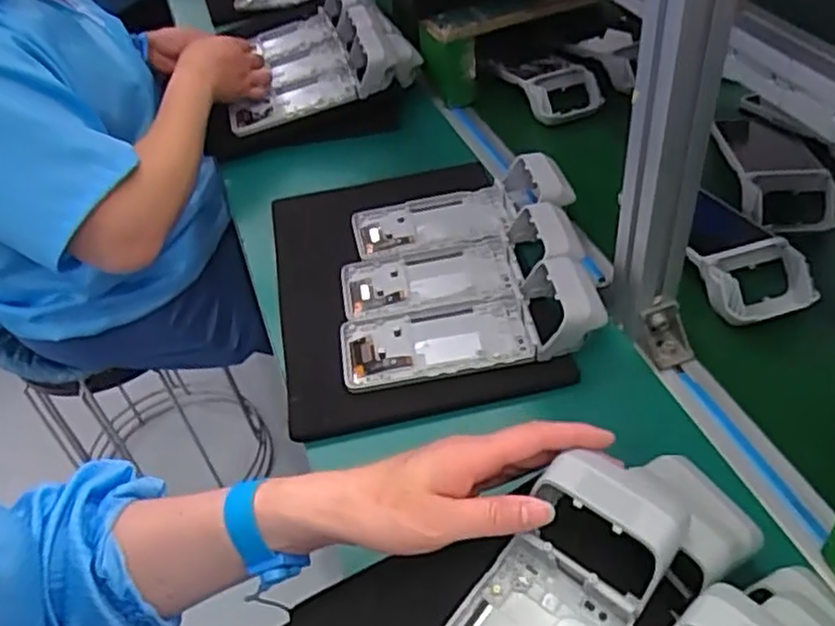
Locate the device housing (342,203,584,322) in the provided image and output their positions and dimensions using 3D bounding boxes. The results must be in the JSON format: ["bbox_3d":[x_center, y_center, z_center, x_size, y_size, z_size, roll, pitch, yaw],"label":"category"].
[{"bbox_3d":[0.042,-0.050,0.695,0.235,0.045,0.092,-12,46,-4],"label":"device housing"}]

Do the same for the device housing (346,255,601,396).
[{"bbox_3d":[0.044,0.010,0.640,0.224,0.050,0.077,-10,46,-2],"label":"device housing"}]

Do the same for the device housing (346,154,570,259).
[{"bbox_3d":[0.046,-0.113,0.760,0.230,0.046,0.095,-9,46,-1],"label":"device housing"}]

